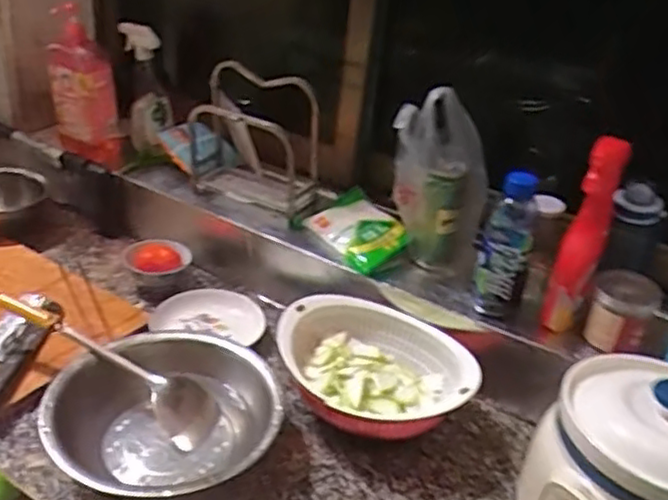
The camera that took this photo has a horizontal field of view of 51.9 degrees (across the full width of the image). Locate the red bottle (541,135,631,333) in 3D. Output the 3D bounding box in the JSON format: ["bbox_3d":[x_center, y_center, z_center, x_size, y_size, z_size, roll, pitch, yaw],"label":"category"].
[{"bbox_3d":[0.328,-0.018,0.905,0.050,0.266,0.053,19,32,20],"label":"red bottle"}]

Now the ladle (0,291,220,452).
[{"bbox_3d":[-0.315,0.139,0.902,0.371,0.056,0.094,32,33,2],"label":"ladle"}]

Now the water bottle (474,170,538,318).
[{"bbox_3d":[0.235,-0.006,0.940,0.065,0.215,0.055,14,30,11],"label":"water bottle"}]

